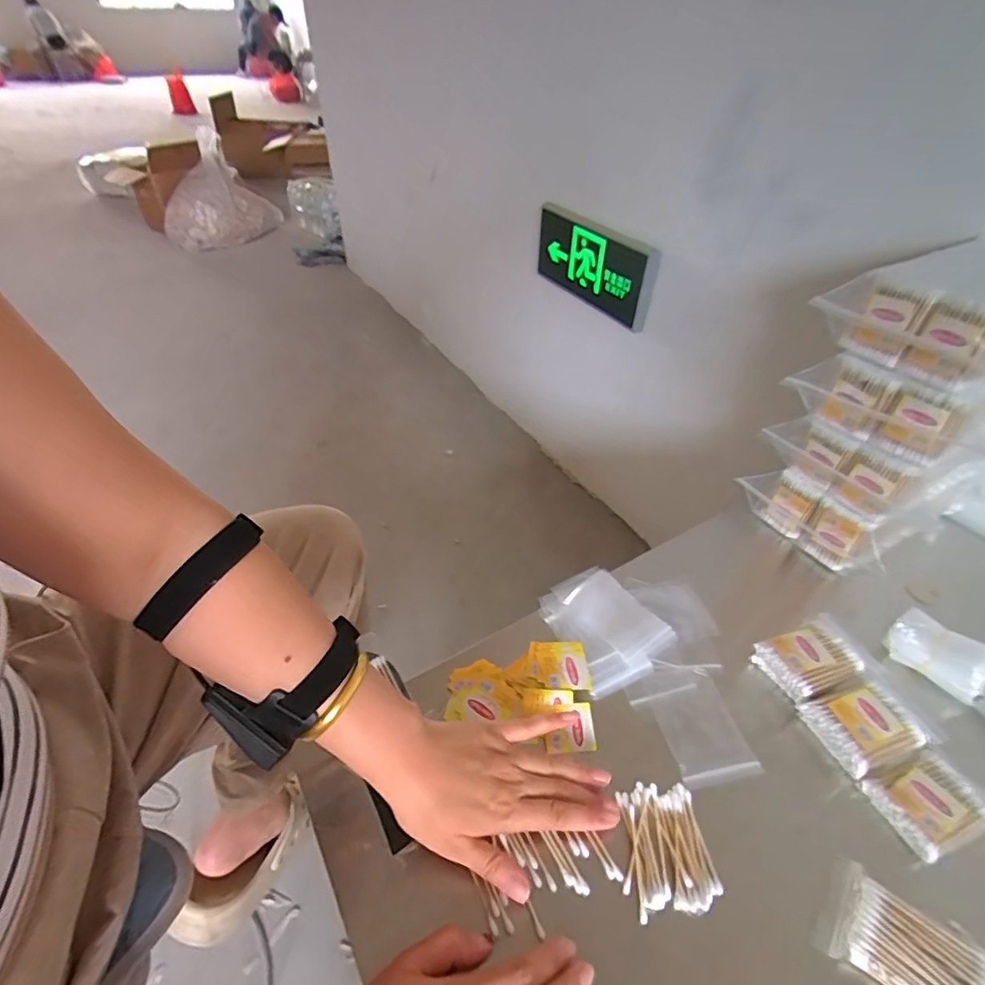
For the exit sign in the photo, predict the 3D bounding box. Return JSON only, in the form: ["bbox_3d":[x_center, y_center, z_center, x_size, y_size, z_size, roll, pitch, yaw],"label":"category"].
[{"bbox_3d":[0.193,-0.446,1.025,0.035,0.150,0.371,-18,46,-20],"label":"exit sign"}]

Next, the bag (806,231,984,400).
[{"bbox_3d":[0.451,-0.168,0.489,0.238,0.084,0.150,-16,45,-18],"label":"bag"}]

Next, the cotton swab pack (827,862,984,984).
[{"bbox_3d":[0.273,0.300,0.340,0.081,0.014,0.056,27,48,26],"label":"cotton swab pack"}]

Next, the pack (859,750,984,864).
[{"bbox_3d":[0.343,0.245,0.410,0.080,0.028,0.058,-13,44,-15],"label":"pack"}]

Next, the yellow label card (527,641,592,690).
[{"bbox_3d":[0.062,0.164,0.496,0.056,0.007,0.048,0,42,-1],"label":"yellow label card"}]

